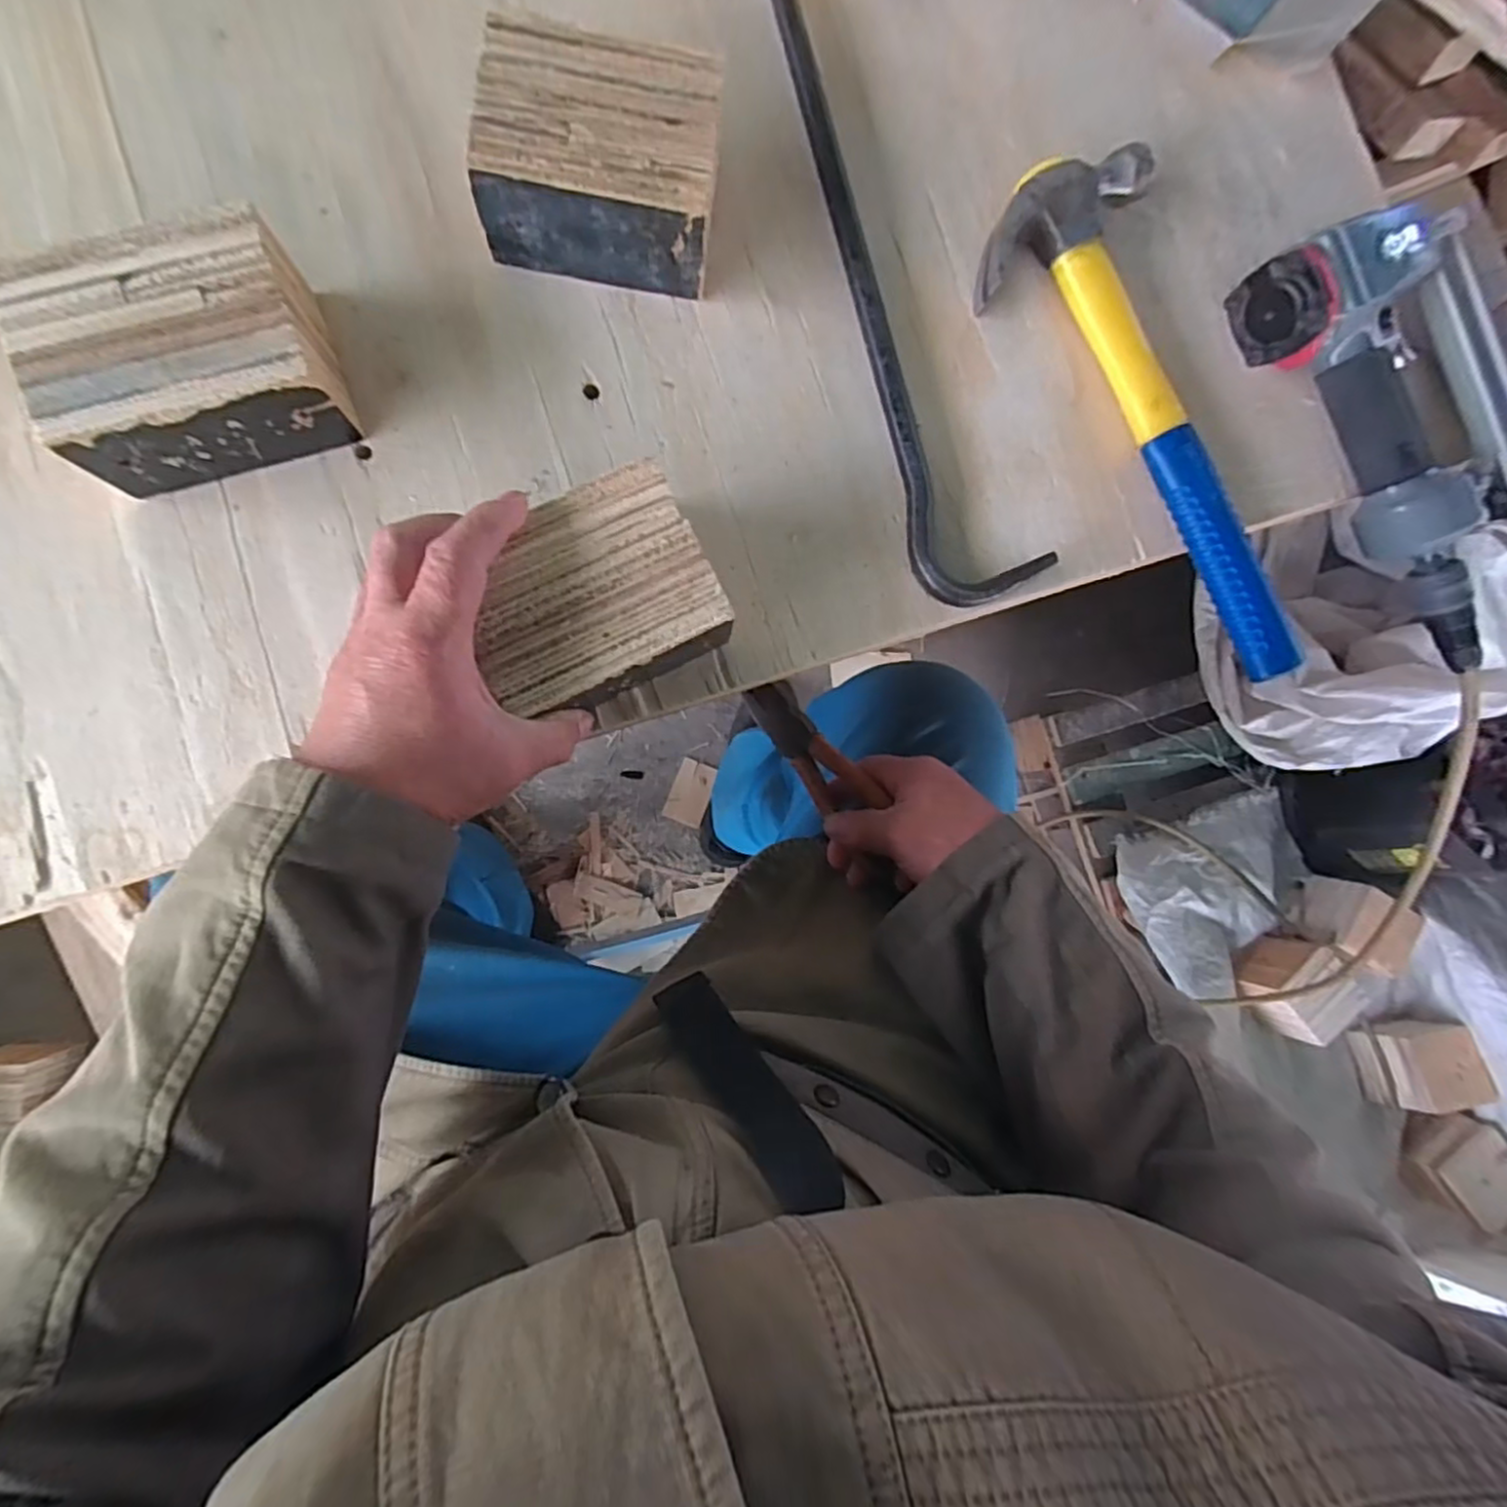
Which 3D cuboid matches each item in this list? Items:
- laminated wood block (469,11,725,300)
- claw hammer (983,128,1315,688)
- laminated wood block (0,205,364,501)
[{"bbox_3d":[-0.080,-0.319,0.381,0.119,0.062,0.089,7,84,-4],"label":"laminated wood block"},{"bbox_3d":[0.255,-0.204,0.420,0.123,0.030,0.322,-32,88,-7],"label":"claw hammer"},{"bbox_3d":[-0.282,-0.195,0.352,0.126,0.064,0.095,-20,87,-6],"label":"laminated wood block"}]

